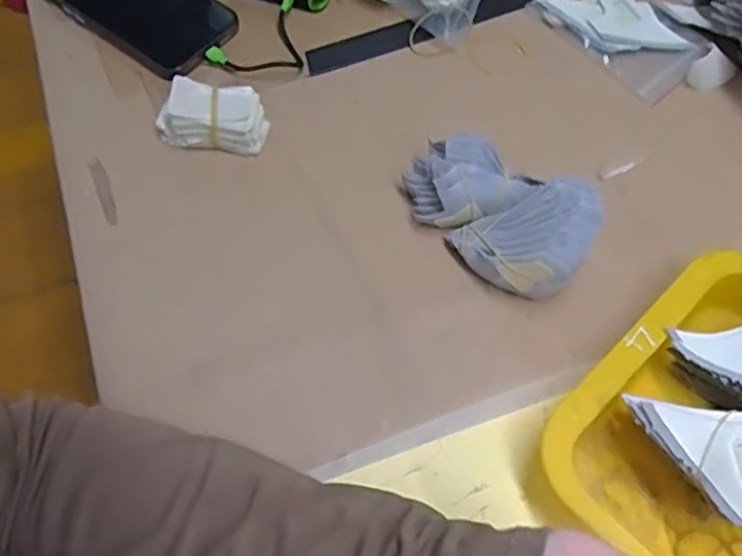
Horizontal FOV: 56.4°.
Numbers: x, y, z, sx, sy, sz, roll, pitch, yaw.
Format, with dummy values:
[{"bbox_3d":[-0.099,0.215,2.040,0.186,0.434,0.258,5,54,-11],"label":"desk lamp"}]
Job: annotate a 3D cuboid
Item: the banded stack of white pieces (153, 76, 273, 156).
[{"bbox_3d":[-0.115,-0.116,0.501,0.074,0.049,0.038,6,63,5],"label":"banded stack of white pieces"}]

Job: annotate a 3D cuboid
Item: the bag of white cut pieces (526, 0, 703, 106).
[{"bbox_3d":[0.198,-0.197,0.552,0.070,0.015,0.130,-39,68,-17],"label":"bag of white cut pieces"}]

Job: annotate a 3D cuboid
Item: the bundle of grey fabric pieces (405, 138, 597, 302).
[{"bbox_3d":[0.079,-0.043,0.451,0.128,0.059,0.075,30,67,16],"label":"bundle of grey fabric pieces"}]

